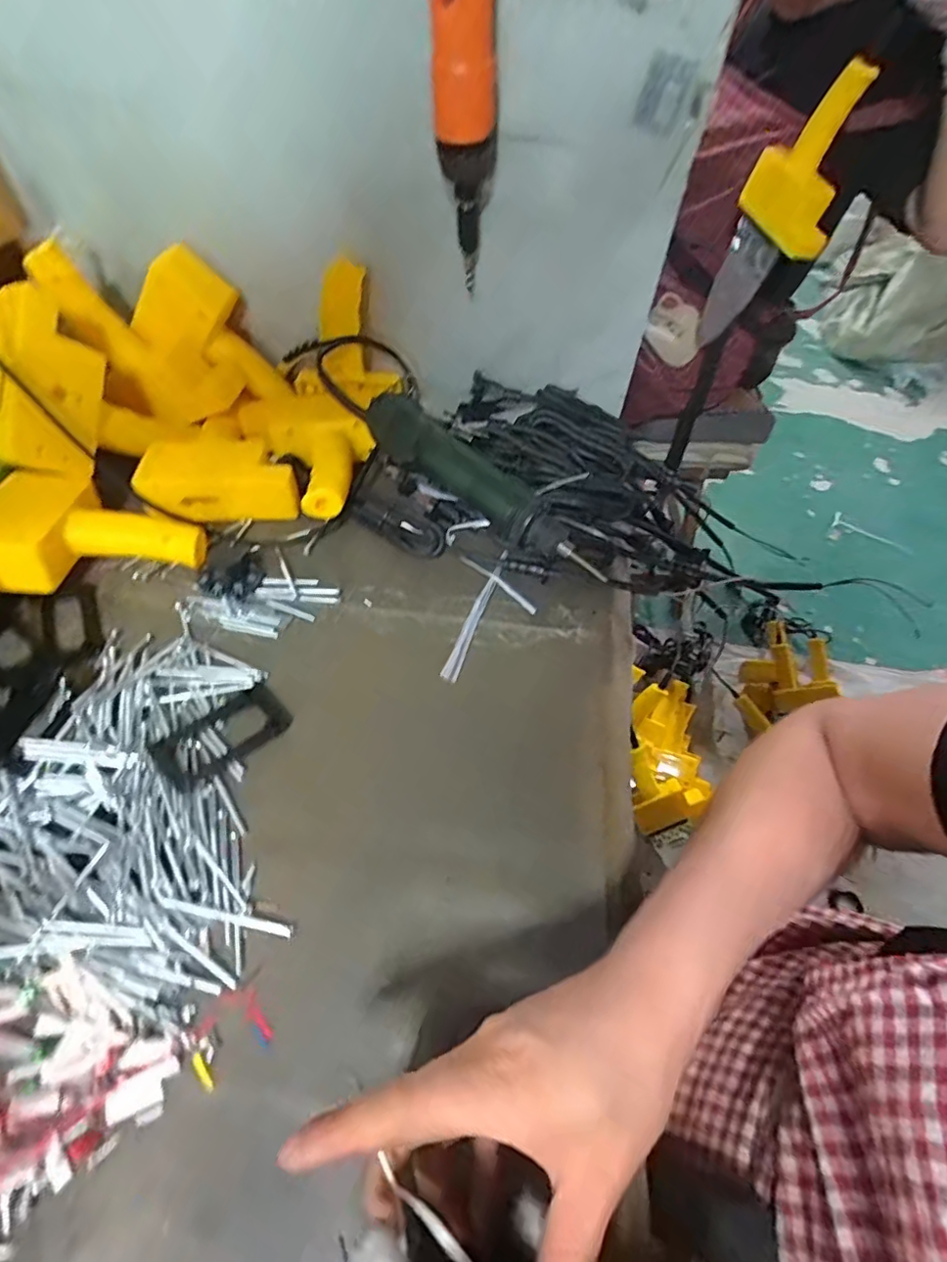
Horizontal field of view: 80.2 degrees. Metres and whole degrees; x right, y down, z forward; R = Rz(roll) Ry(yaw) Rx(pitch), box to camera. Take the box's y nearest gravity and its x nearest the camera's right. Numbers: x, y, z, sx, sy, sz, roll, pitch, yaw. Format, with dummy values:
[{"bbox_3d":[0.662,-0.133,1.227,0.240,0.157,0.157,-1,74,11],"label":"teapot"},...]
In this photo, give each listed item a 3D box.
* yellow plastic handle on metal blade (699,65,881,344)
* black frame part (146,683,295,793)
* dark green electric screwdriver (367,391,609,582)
[{"bbox_3d":[0.396,-0.532,0.753,0.111,0.384,0.086,11,81,4],"label":"yellow plastic handle on metal blade"},{"bbox_3d":[-0.163,0.067,0.366,0.081,0.004,0.042,-34,62,-26],"label":"black frame part"},{"bbox_3d":[0.006,-0.122,0.471,0.247,0.051,0.044,34,58,20],"label":"dark green electric screwdriver"}]

